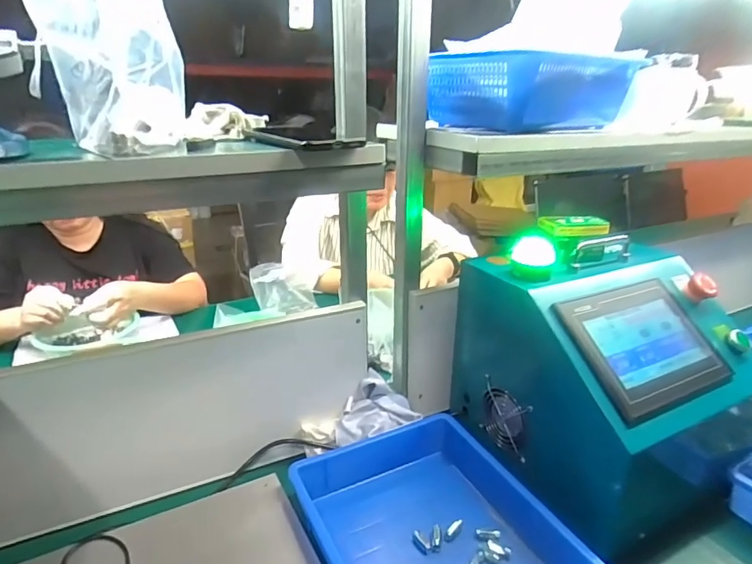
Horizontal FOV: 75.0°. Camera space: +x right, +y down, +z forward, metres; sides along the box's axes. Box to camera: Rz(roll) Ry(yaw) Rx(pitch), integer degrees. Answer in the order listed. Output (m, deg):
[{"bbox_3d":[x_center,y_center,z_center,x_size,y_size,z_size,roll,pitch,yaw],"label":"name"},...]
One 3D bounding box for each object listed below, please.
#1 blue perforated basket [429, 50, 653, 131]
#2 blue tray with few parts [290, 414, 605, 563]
[{"bbox_3d":[0.225,-0.268,0.698,0.263,0.088,0.164,-11,24,-28],"label":"blue perforated basket"},{"bbox_3d":[0.076,0.295,0.532,0.234,0.064,0.361,-10,24,-26],"label":"blue tray with few parts"}]

